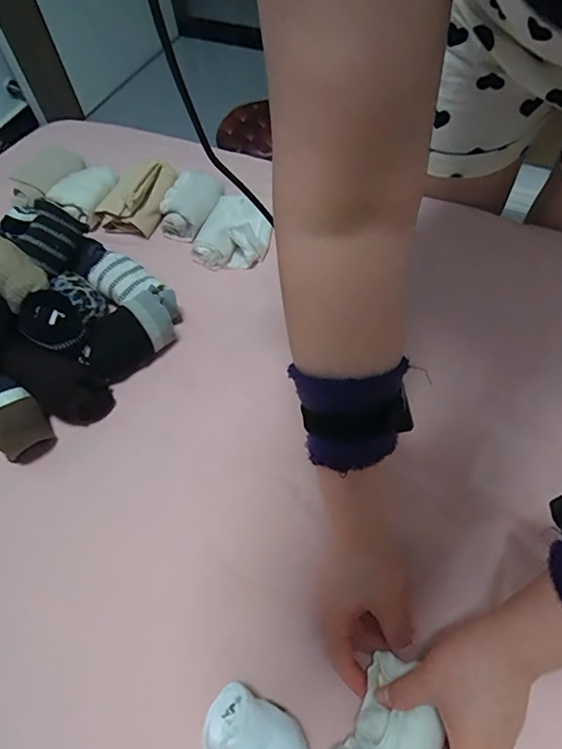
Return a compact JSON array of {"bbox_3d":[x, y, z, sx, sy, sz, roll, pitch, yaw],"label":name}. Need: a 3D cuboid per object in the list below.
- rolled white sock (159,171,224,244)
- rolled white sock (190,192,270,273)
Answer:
[{"bbox_3d":[-0.117,-0.230,0.659,0.056,0.046,0.102,20,64,16],"label":"rolled white sock"},{"bbox_3d":[-0.059,-0.185,0.635,0.091,0.043,0.107,13,62,12],"label":"rolled white sock"}]

